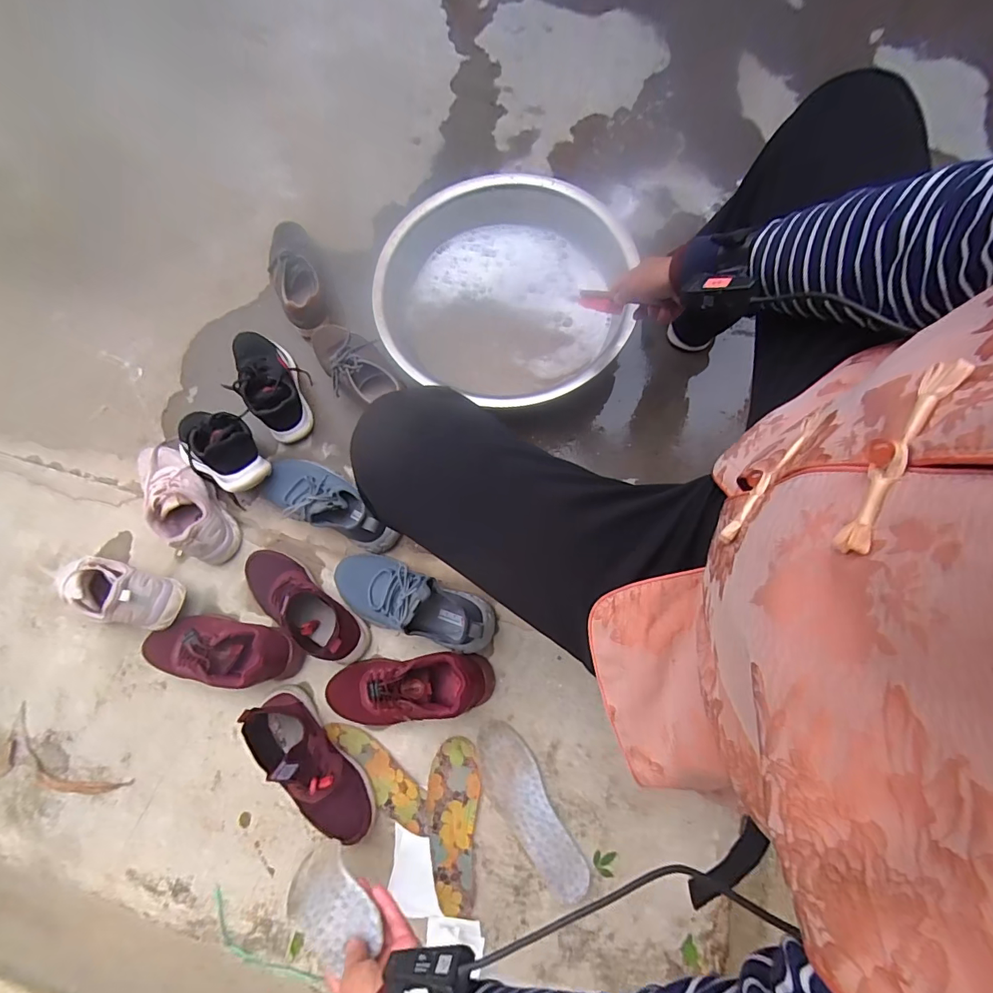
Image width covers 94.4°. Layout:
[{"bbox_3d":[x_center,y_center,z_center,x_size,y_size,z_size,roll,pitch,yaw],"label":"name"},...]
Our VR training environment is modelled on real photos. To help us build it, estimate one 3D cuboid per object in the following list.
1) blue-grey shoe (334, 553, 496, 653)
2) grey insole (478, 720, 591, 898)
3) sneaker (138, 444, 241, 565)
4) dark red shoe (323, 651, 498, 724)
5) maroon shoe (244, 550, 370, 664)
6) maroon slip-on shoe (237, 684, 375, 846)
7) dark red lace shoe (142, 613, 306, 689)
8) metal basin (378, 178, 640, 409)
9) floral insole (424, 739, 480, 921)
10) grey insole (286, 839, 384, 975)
[{"bbox_3d":[-0.140,0.170,0.728,0.271,0.121,0.101,21,76,9],"label":"blue-grey shoe"},{"bbox_3d":[0.046,0.466,0.689,0.082,0.006,0.248,-28,73,-5],"label":"grey insole"},{"bbox_3d":[-0.555,0.004,0.815,0.097,0.104,0.256,-36,75,-7],"label":"sneaker"},{"bbox_3d":[-0.137,0.293,0.697,0.259,0.088,0.100,-4,74,2],"label":"dark red shoe"},{"bbox_3d":[-0.323,0.176,0.744,0.245,0.098,0.091,37,79,13],"label":"maroon shoe"},{"bbox_3d":[-0.275,0.395,0.674,0.091,0.109,0.244,-38,75,-7],"label":"maroon slip-on shoe"},{"bbox_3d":[-0.444,0.246,0.744,0.252,0.105,0.094,7,75,6],"label":"dark red lace shoe"},{"bbox_3d":[0.020,-0.357,0.838,0.437,0.115,0.435,12,77,7],"label":"metal basin"},{"bbox_3d":[-0.067,0.487,0.688,0.077,0.007,0.222,3,73,2],"label":"floral insole"},{"bbox_3d":[-0.197,0.467,0.540,0.034,0.230,0.078,44,53,-10],"label":"grey insole"}]

